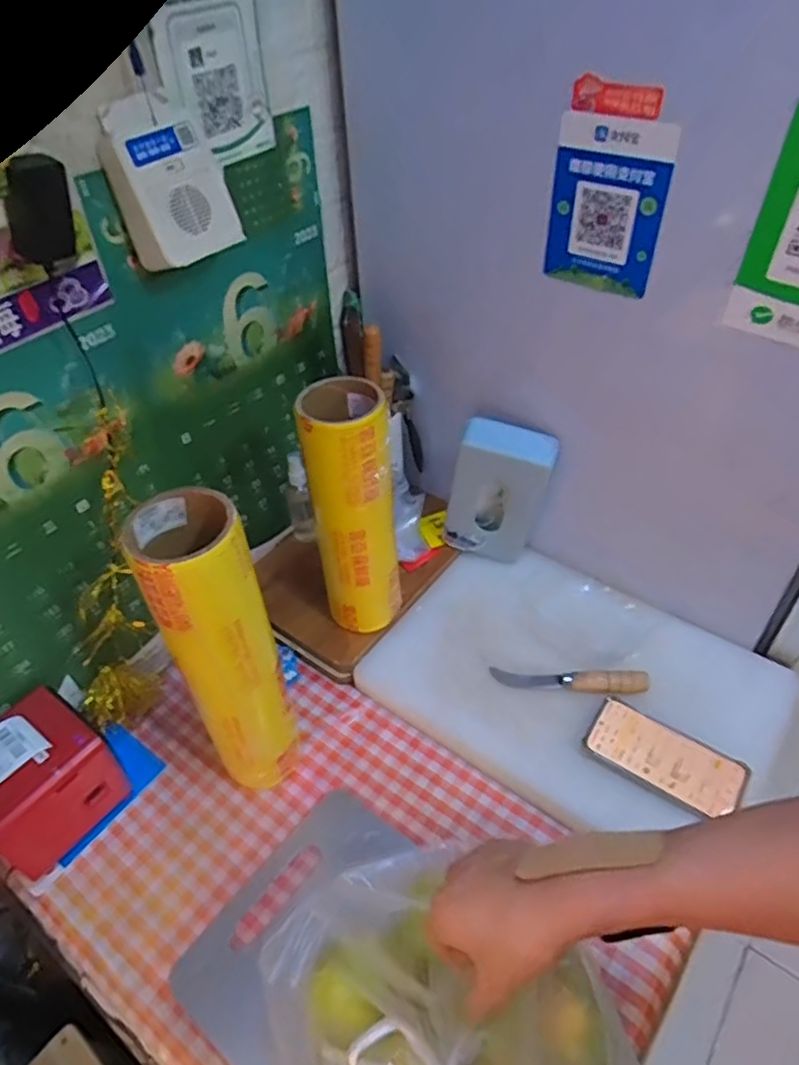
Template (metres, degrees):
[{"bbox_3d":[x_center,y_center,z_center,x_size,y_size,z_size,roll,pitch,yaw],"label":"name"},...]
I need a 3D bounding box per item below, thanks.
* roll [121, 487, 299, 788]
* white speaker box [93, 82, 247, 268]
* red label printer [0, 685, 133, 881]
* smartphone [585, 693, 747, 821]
[{"bbox_3d":[-0.163,0.128,0.657,0.086,0.381,0.094,-1,45,1],"label":"roll"},{"bbox_3d":[-0.203,-0.316,0.606,0.065,0.120,0.097,22,50,23],"label":"white speaker box"},{"bbox_3d":[-0.377,0.254,0.701,0.131,0.104,0.124,32,54,30],"label":"red label printer"},{"bbox_3d":[0.283,0.238,0.716,0.159,0.016,0.072,23,50,24],"label":"smartphone"}]

